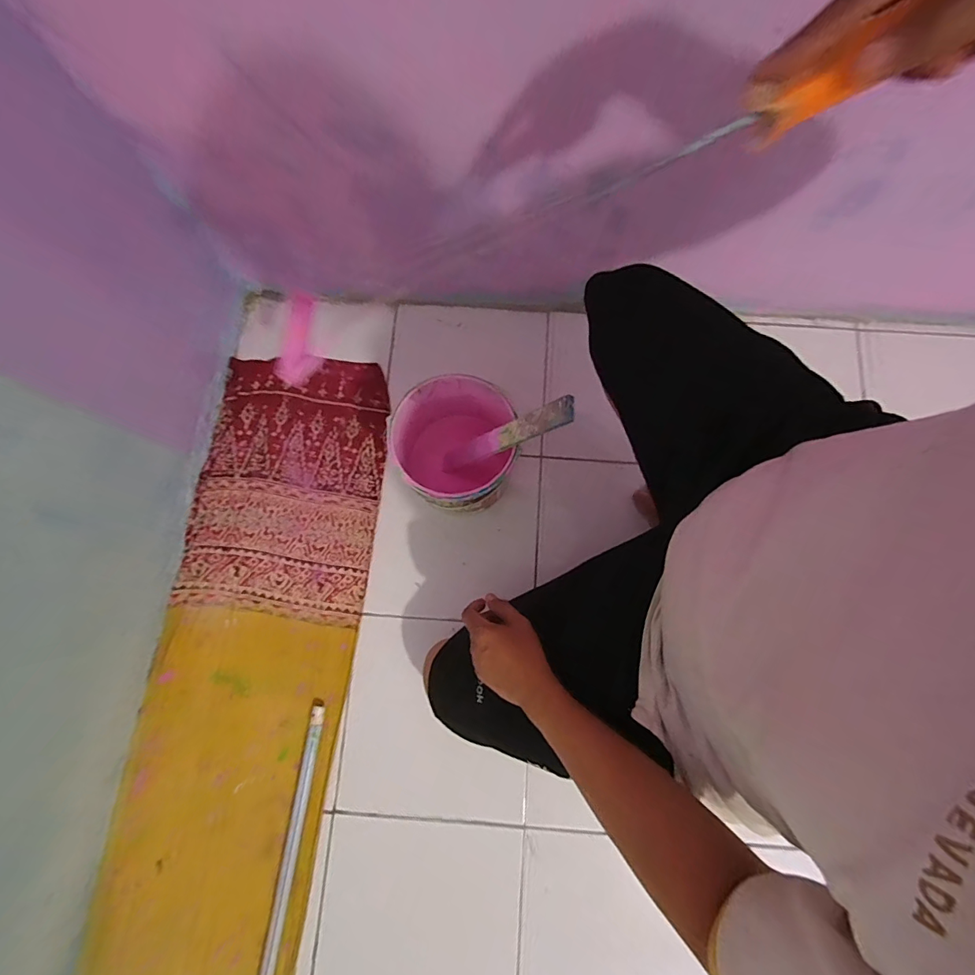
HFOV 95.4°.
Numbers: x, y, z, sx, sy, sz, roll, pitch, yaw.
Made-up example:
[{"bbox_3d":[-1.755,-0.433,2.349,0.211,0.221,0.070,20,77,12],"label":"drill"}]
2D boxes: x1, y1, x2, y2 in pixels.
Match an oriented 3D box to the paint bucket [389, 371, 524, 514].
[{"bbox_3d":[-0.054,-0.054,0.709,0.172,0.194,0.177,0,79,0],"label":"paint bucket"}]

